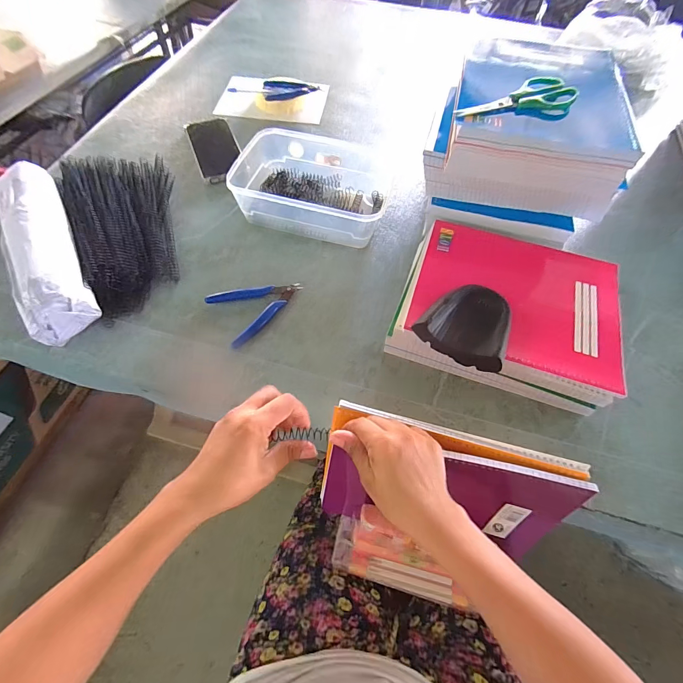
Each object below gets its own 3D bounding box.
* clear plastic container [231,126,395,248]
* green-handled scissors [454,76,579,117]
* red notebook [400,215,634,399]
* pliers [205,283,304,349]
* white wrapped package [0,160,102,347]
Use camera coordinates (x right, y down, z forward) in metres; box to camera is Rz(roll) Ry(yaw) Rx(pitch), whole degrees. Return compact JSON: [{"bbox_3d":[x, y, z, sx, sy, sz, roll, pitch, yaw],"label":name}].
[{"bbox_3d":[-0.041,-0.251,0.561,0.221,0.067,0.184,15,61,6],"label":"clear plastic container"},{"bbox_3d":[0.207,-0.289,0.423,0.147,0.020,0.053,-16,63,-11],"label":"green-handled scissors"},{"bbox_3d":[0.223,-0.063,0.453,0.241,0.015,0.207,17,58,8],"label":"red notebook"},{"bbox_3d":[-0.119,-0.054,0.475,0.085,0.007,0.120,38,66,17],"label":"pliers"},{"bbox_3d":[-0.404,-0.134,0.477,0.078,0.054,0.306,-28,66,-17],"label":"white wrapped package"}]

